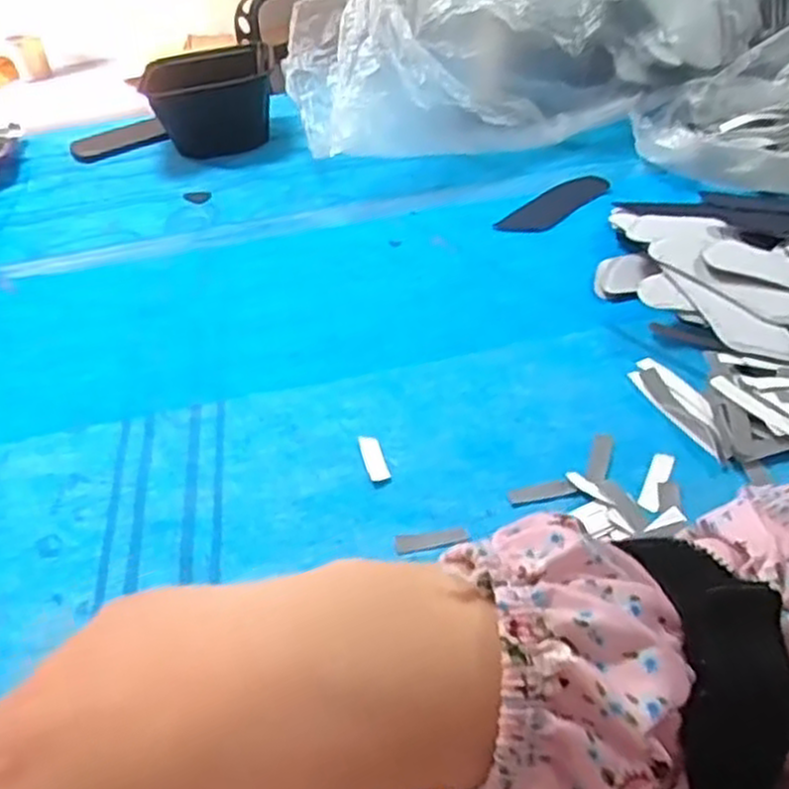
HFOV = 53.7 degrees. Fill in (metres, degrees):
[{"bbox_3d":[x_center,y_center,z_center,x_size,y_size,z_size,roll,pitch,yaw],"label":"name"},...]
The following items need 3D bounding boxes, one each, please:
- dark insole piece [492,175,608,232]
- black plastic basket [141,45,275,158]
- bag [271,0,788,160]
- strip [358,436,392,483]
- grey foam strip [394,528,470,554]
[{"bbox_3d":[0.161,-0.190,0.783,0.121,0.006,0.045,-35,53,-19],"label":"dark insole piece"},{"bbox_3d":[-0.225,-0.365,0.978,0.158,0.099,0.117,-10,42,-3],"label":"black plastic basket"},{"bbox_3d":[0.183,-0.410,0.858,0.611,0.178,0.268,-7,42,1],"label":"bag"},{"bbox_3d":[-0.015,0.043,0.552,0.014,0.004,0.047,-13,43,-7],"label":"strip"},{"bbox_3d":[0.024,0.093,0.496,0.046,0.005,0.014,-8,42,-2],"label":"grey foam strip"}]

